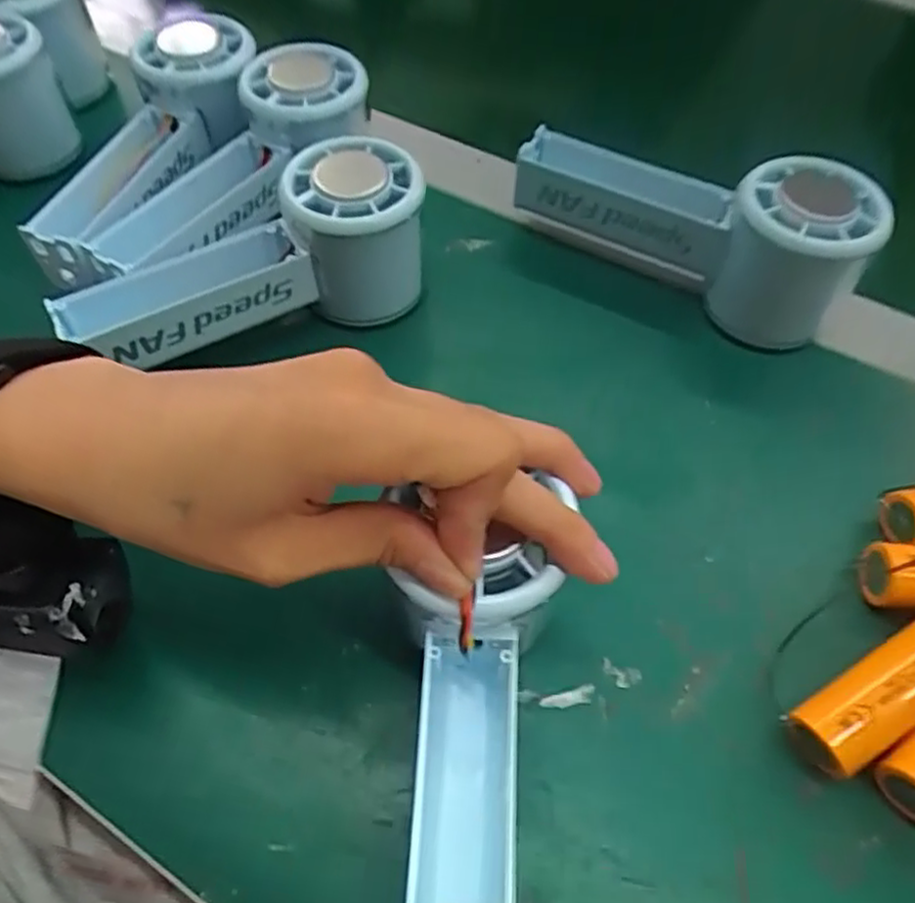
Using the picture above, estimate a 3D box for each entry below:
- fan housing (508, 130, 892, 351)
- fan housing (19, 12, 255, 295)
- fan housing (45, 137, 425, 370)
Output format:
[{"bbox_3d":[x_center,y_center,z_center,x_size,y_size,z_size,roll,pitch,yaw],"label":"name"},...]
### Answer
[{"bbox_3d":[0.101,-0.106,0.315,0.151,0.058,0.050,32,62,18],"label":"fan housing"},{"bbox_3d":[-0.133,-0.142,0.322,0.059,0.040,0.160,10,57,5],"label":"fan housing"},{"bbox_3d":[-0.085,-0.075,0.287,0.144,0.054,0.049,-22,60,-15],"label":"fan housing"}]

